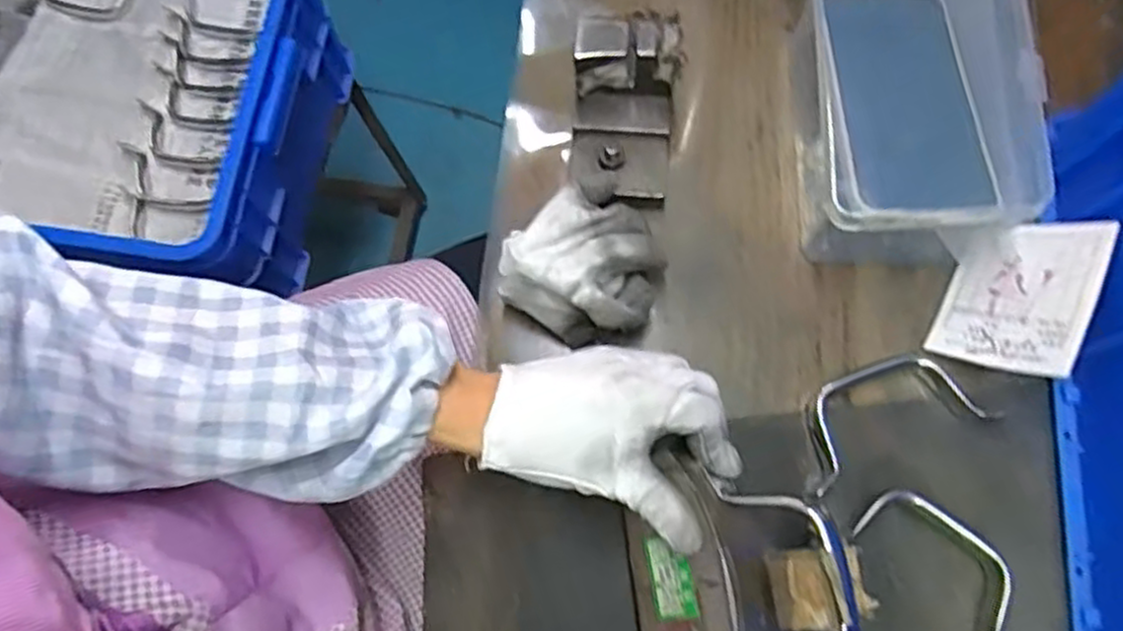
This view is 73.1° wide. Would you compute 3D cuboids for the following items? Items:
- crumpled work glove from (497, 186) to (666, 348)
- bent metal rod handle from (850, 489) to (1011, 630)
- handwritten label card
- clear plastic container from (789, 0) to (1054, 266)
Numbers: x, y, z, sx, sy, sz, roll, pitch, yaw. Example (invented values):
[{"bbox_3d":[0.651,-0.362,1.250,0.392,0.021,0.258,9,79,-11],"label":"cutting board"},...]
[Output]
[{"bbox_3d":[0.014,-0.027,0.450,0.089,0.063,0.078,29,76,9],"label":"crumpled work glove"},{"bbox_3d":[0.215,0.140,0.417,0.109,0.020,0.047,41,79,12],"label":"bent metal rod handle"},{"bbox_3d":[0.270,-0.014,0.446,0.009,0.077,0.094,33,79,-36],"label":"handwritten label card"},{"bbox_3d":[0.210,-0.131,0.459,0.118,0.088,0.186,0,74,1],"label":"clear plastic container"}]

